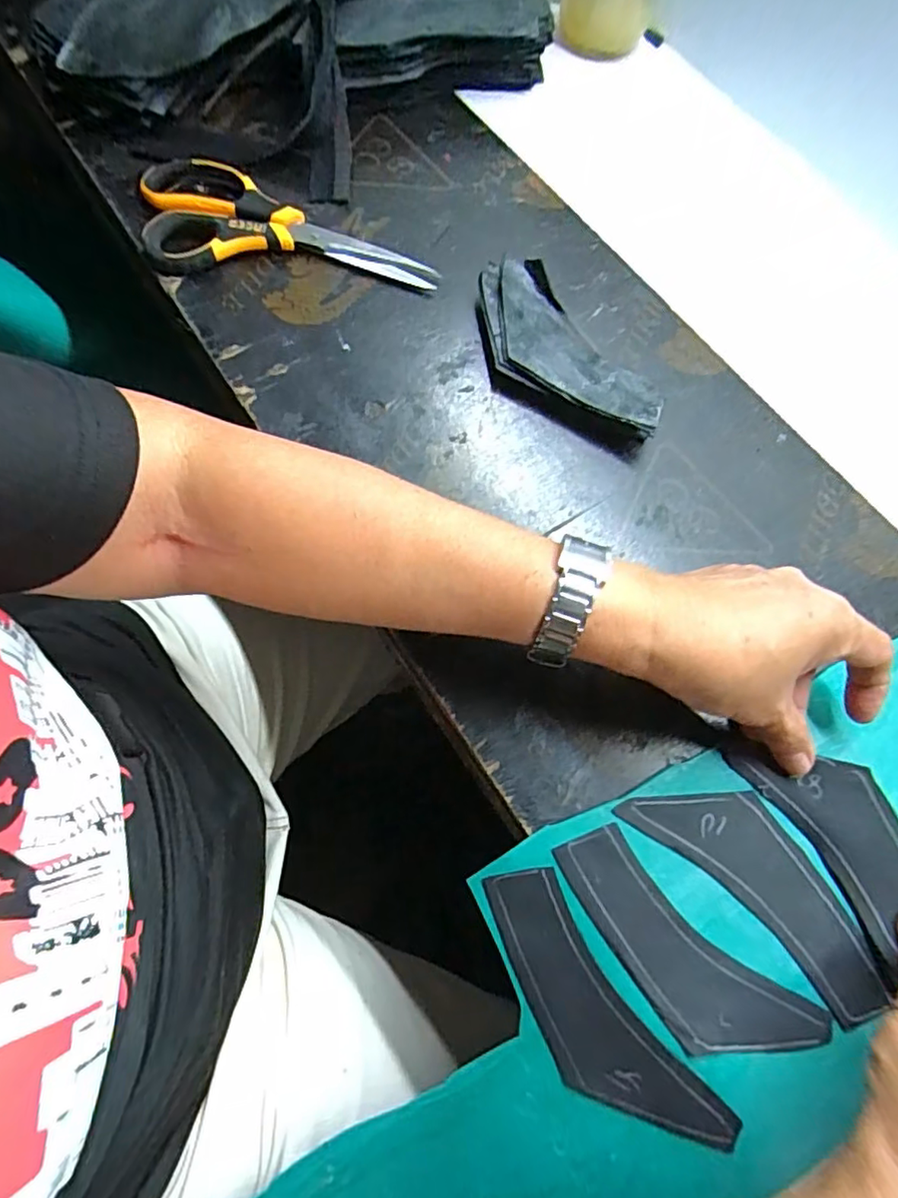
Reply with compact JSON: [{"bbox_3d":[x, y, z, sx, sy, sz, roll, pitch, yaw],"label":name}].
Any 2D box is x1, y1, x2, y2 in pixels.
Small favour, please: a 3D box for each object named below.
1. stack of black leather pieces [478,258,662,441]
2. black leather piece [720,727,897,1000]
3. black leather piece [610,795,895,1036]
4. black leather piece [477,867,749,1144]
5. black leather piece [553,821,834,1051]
[{"bbox_3d":[0.064,-0.146,0.355,0.055,0.029,0.141,-34,76,-12],"label":"stack of black leather pieces"},{"bbox_3d":[0.194,0.116,0.285,0.051,0.007,0.128,-30,74,-5],"label":"black leather piece"},{"bbox_3d":[0.150,0.133,0.281,0.134,0.005,0.052,42,69,11],"label":"black leather piece"},{"bbox_3d":[0.063,0.189,0.268,0.049,0.004,0.134,-40,76,5],"label":"black leather piece"},{"bbox_3d":[0.104,0.163,0.268,0.130,0.004,0.048,43,75,11],"label":"black leather piece"}]

